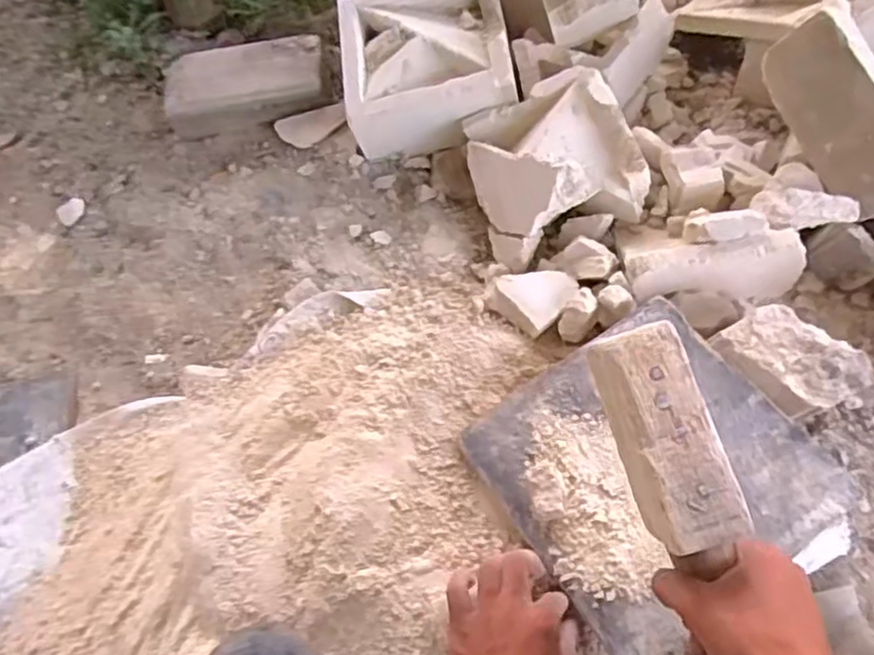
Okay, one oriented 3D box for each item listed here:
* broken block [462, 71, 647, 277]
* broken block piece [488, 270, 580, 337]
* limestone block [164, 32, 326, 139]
[{"bbox_3d":[0.124,-0.181,0.776,0.164,0.092,0.176,-16,60,-2],"label":"broken block"},{"bbox_3d":[0.101,-0.033,0.736,0.073,0.028,0.074,33,72,21],"label":"broken block piece"},{"bbox_3d":[-0.251,-0.320,0.930,0.213,0.075,0.103,-12,60,1],"label":"limestone block"}]

